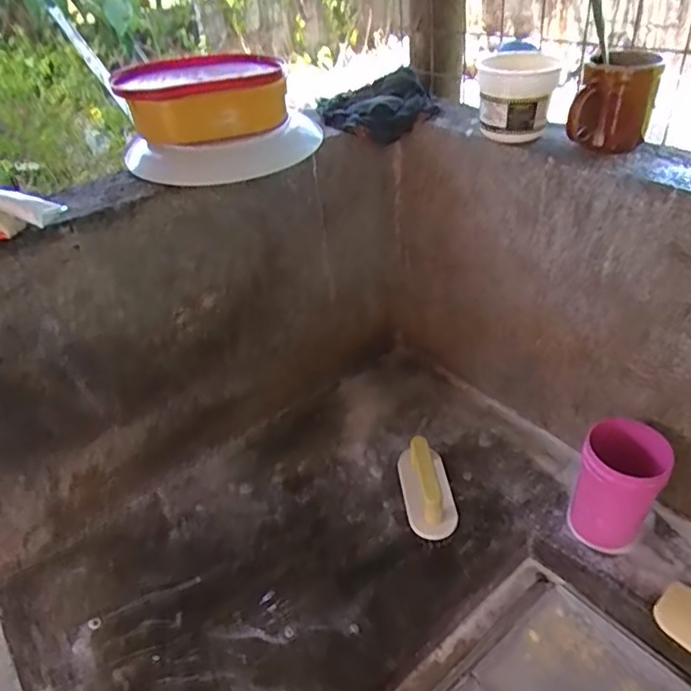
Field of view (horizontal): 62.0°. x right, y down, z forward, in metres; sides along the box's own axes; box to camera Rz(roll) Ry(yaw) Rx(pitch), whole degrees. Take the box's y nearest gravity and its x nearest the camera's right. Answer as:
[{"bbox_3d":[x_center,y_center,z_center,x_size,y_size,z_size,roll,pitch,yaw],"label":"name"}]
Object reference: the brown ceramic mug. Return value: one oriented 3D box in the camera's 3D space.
[{"bbox_3d":[0.282,-0.251,0.600,0.073,0.084,0.085,14,43,24],"label":"brown ceramic mug"}]

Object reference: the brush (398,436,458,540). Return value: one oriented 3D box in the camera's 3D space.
[{"bbox_3d":[0.103,0.182,0.728,0.060,0.076,0.124,-7,39,-1],"label":"brush"}]

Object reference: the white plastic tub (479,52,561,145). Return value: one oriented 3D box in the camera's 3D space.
[{"bbox_3d":[0.198,-0.289,0.666,0.083,0.081,0.096,4,40,13],"label":"white plastic tub"}]

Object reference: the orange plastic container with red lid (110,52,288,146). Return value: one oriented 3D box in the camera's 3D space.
[{"bbox_3d":[-0.161,-0.296,0.684,0.187,0.073,0.169,-22,41,-18],"label":"orange plastic container with red lid"}]

